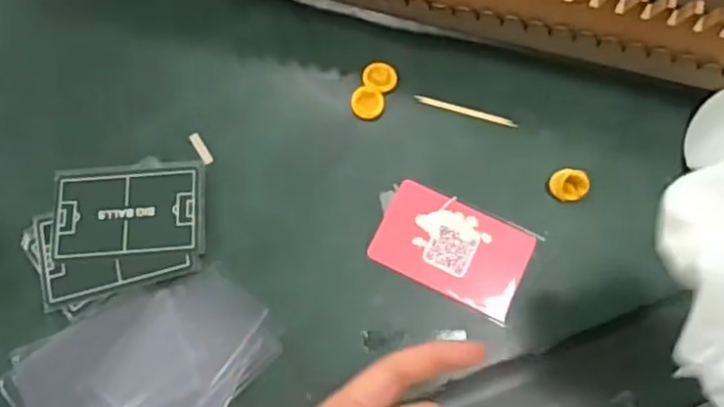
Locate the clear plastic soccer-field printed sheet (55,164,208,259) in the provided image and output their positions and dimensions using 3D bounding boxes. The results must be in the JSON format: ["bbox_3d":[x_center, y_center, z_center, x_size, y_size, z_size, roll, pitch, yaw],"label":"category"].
[{"bbox_3d":[-0.137,0.004,0.394,0.088,0.005,0.059,-4,70,-1],"label":"clear plastic soccer-field printed sheet"}]

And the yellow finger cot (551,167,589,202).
[{"bbox_3d":[0.123,-0.011,0.393,0.017,0.014,0.020,-39,76,-12],"label":"yellow finger cot"}]

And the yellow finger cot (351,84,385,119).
[{"bbox_3d":[0.004,-0.064,0.417,0.020,0.004,0.023,3,71,1],"label":"yellow finger cot"}]

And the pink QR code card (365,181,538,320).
[{"bbox_3d":[0.053,0.025,0.391,0.087,0.004,0.056,25,76,7],"label":"pink QR code card"}]

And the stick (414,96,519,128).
[{"bbox_3d":[0.065,-0.058,0.417,0.065,0.004,0.006,16,72,5],"label":"stick"}]

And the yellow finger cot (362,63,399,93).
[{"bbox_3d":[0.012,-0.082,0.423,0.022,0.004,0.020,0,71,0],"label":"yellow finger cot"}]

